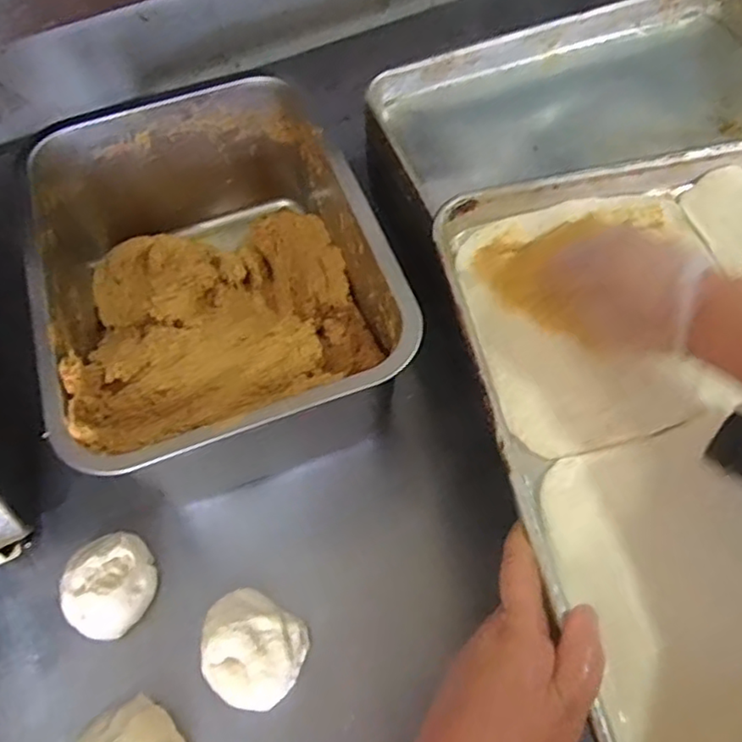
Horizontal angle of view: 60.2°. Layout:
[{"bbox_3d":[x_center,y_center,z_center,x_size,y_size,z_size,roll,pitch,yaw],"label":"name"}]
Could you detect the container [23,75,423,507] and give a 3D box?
[{"bbox_3d":[-0.132,-0.081,0.567,0.262,0.150,0.386,-19,61,-8],"label":"container"}]

